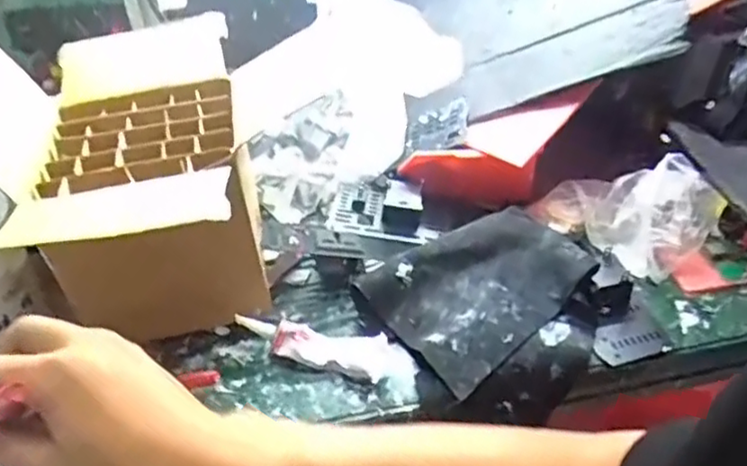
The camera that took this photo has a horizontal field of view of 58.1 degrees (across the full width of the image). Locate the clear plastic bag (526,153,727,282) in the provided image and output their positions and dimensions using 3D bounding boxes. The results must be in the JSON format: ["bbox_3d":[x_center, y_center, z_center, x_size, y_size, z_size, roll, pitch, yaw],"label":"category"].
[{"bbox_3d":[0.205,-0.027,0.565,0.147,0.081,0.054,26,49,32],"label":"clear plastic bag"}]

